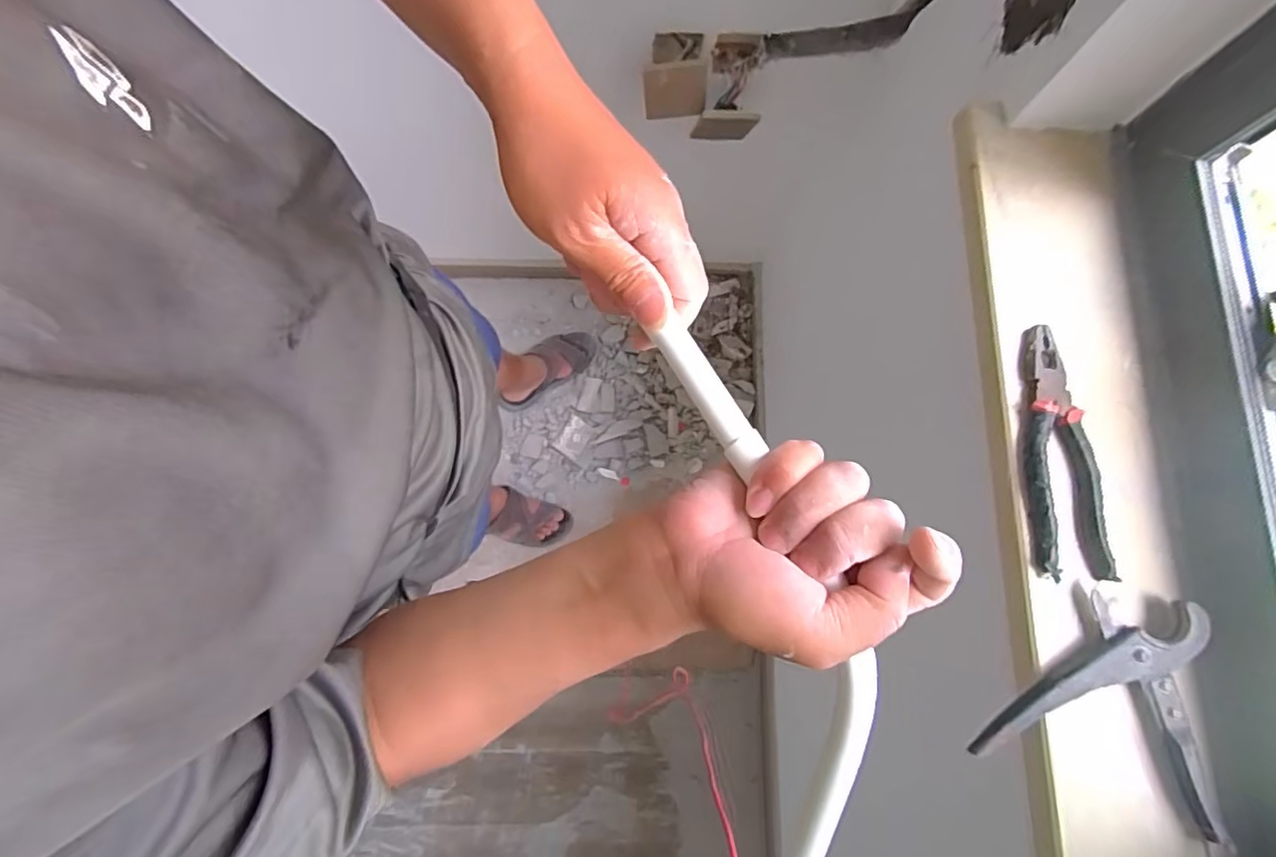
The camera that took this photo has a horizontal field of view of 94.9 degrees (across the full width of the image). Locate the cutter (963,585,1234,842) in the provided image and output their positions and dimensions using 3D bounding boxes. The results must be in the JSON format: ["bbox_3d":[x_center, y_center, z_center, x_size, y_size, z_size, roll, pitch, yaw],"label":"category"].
[{"bbox_3d":[0.339,0.186,0.414,0.169,0.038,0.148,20,79,2],"label":"cutter"}]

